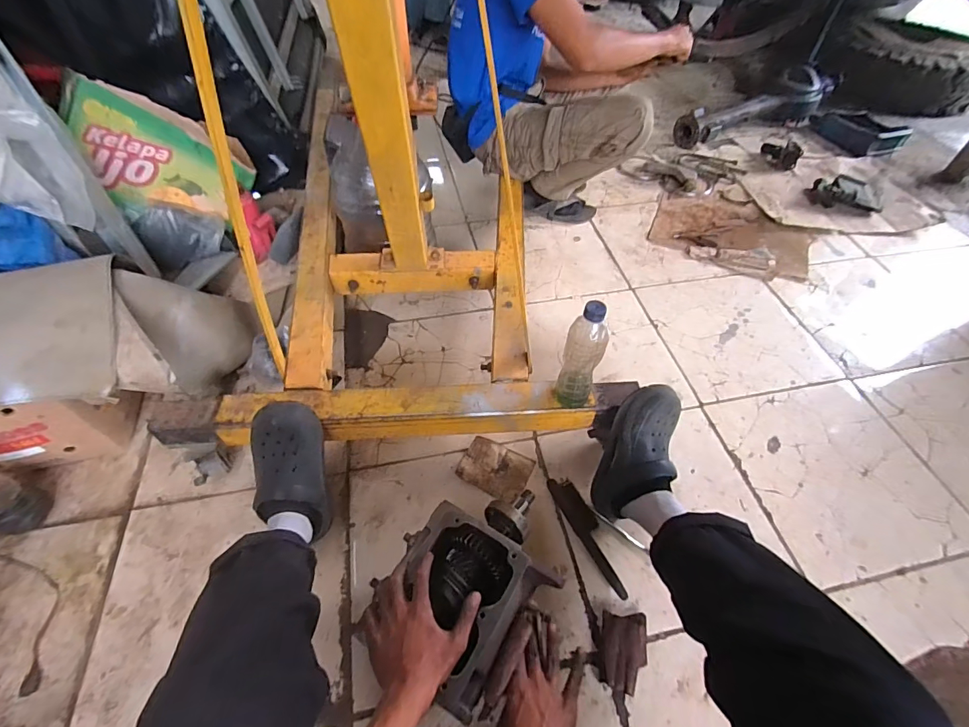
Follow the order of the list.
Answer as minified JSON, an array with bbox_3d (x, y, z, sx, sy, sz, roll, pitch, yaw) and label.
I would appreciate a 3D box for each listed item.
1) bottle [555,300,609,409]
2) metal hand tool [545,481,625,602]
[{"bbox_3d":[0.162,-0.004,0.730,0.062,0.225,0.056,16,54,10],"label":"bottle"},{"bbox_3d":[0.197,0.312,0.811,0.047,0.025,0.227,-22,56,-15],"label":"metal hand tool"}]

